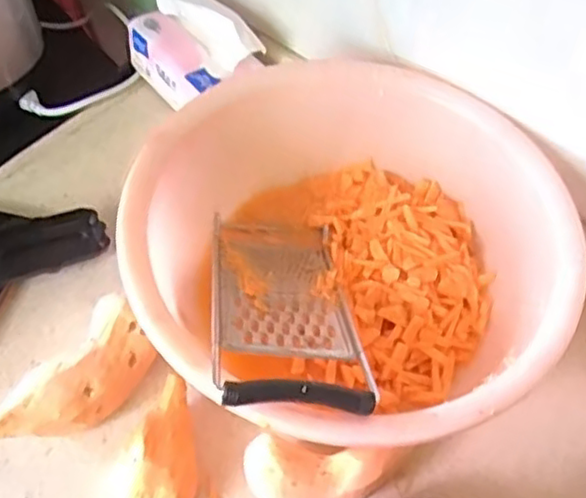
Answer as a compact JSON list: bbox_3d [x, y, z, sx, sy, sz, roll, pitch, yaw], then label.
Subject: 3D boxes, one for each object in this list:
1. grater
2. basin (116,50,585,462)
[{"bbox_3d":[-0.009,0.040,0.548,0.108,0.024,0.267,-2,26,-5],"label":"grater"},{"bbox_3d":[0.039,0.002,0.584,0.339,0.145,0.363,2,56,-3],"label":"basin"}]

